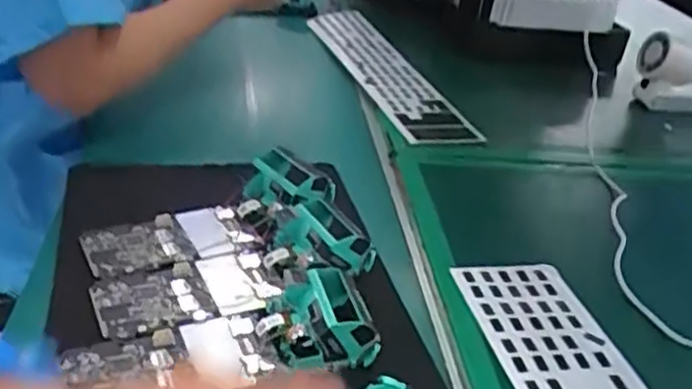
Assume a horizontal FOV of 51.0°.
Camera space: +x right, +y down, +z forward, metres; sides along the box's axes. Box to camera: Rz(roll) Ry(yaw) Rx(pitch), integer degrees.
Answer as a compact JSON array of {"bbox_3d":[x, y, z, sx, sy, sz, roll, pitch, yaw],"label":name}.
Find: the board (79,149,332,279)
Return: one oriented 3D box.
[{"bbox_3d":[-0.110,0.014,0.588,0.199,0.045,0.080,-13,33,-26],"label":"board"}]

